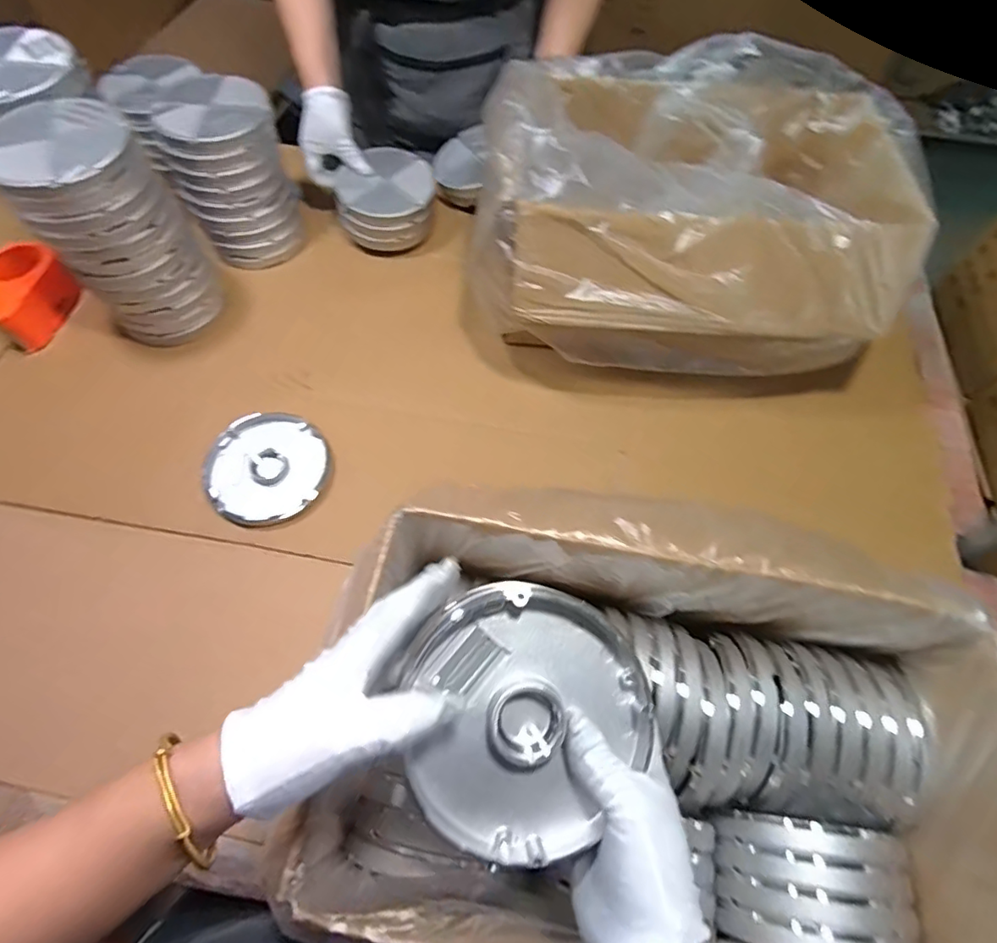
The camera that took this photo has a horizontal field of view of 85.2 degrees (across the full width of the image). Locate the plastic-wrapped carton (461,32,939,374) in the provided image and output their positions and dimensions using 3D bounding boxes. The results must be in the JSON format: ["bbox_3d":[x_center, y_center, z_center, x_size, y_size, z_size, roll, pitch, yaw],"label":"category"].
[{"bbox_3d":[0.227,-0.317,0.640,0.439,0.194,0.343,9,64,1],"label":"plastic-wrapped carton"}]

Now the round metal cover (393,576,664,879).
[{"bbox_3d":[0.013,0.136,0.303,0.136,0.016,0.135,1,81,-6],"label":"round metal cover"}]

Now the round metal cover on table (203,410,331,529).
[{"bbox_3d":[-0.267,-0.007,0.623,0.134,0.013,0.136,2,65,-4],"label":"round metal cover on table"}]

